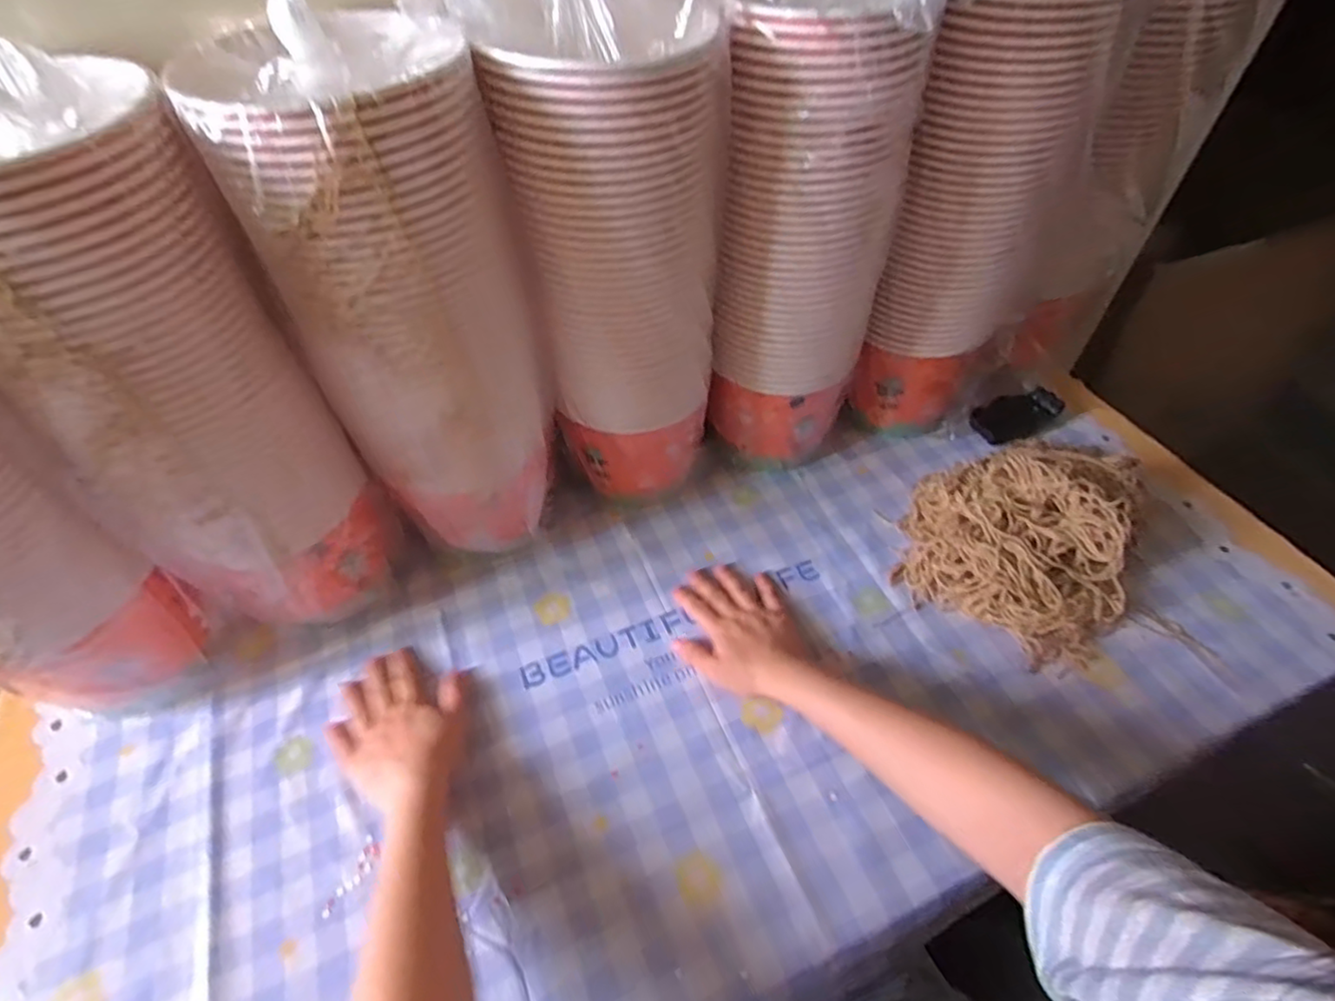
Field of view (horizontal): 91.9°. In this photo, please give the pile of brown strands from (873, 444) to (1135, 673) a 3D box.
[{"bbox_3d":[0.352,0.020,0.636,0.209,0.085,0.233,29,57,24],"label":"pile of brown strands"}]

